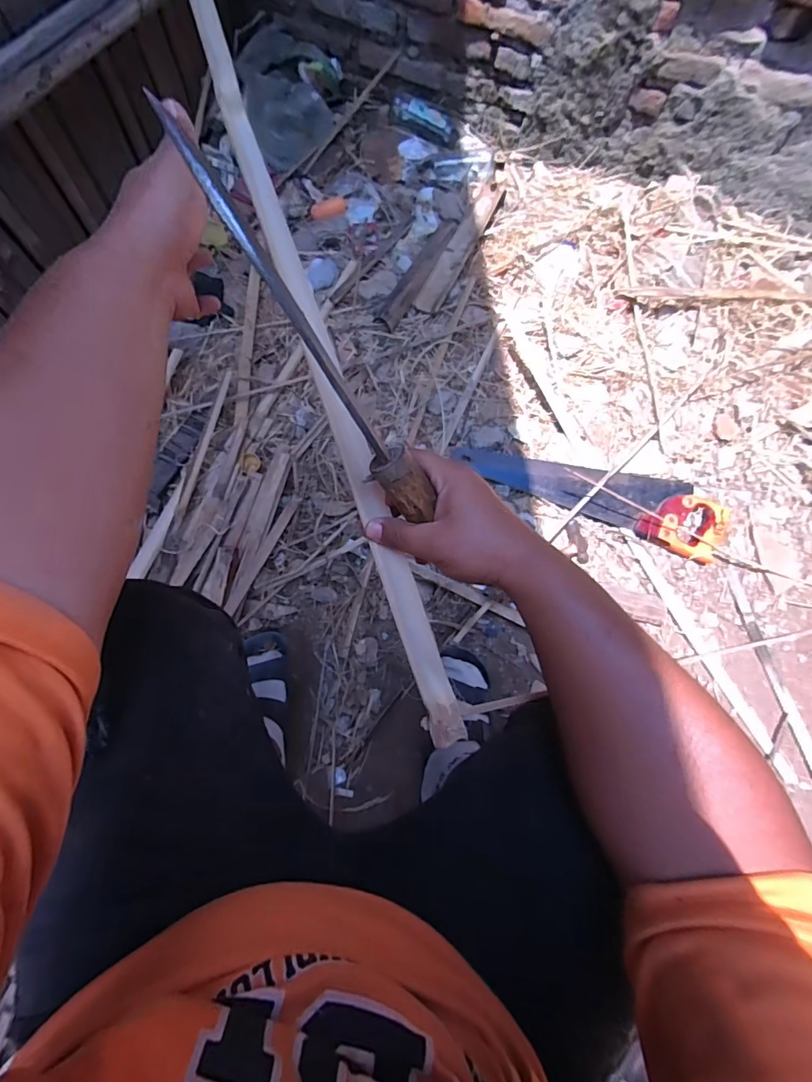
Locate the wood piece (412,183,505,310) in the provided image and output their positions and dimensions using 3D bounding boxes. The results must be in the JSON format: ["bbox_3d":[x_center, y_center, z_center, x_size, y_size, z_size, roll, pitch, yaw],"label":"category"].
[{"bbox_3d":[0.120,-0.628,1.014,0.060,0.015,0.373,23,73,5],"label":"wood piece"}]

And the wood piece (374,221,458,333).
[{"bbox_3d":[0.029,-0.560,0.979,0.051,0.019,0.315,28,74,6],"label":"wood piece"}]

